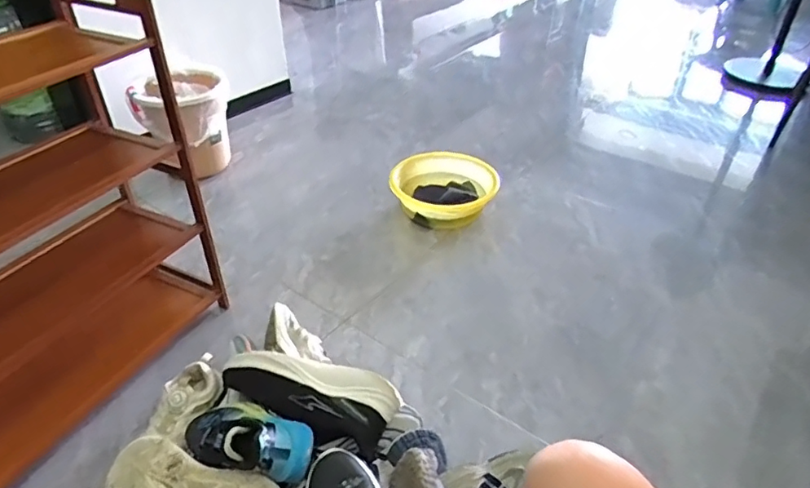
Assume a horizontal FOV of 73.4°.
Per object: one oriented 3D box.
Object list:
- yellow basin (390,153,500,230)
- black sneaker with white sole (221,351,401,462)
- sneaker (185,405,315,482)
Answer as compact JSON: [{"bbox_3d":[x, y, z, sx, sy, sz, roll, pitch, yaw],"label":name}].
[{"bbox_3d":[0.099,-0.146,1.541,0.274,0.125,0.258,1,38,0],"label":"yellow basin"},{"bbox_3d":[-0.156,0.233,0.860,0.290,0.097,0.083,15,40,17],"label":"black sneaker with white sole"},{"bbox_3d":[-0.243,0.286,0.826,0.227,0.090,0.107,0,34,30],"label":"sneaker"}]

